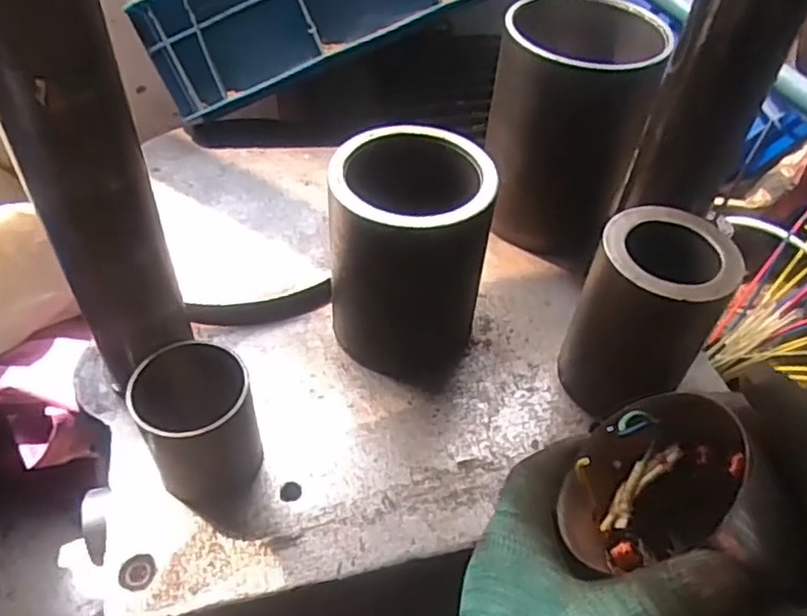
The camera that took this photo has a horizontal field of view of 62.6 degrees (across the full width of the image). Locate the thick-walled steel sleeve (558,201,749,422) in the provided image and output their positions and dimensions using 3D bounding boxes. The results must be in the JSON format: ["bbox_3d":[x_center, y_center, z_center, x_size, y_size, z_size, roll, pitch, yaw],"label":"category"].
[{"bbox_3d":[0.169,0.008,0.474,0.084,0.137,0.087,2,47,-2],"label":"thick-walled steel sleeve"}]

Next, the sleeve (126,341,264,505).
[{"bbox_3d":[-0.128,0.076,0.422,0.064,0.093,0.065,2,47,-2],"label":"sleeve"}]

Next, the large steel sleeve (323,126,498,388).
[{"bbox_3d":[0.003,-0.034,0.489,0.110,0.155,0.103,12,48,7],"label":"large steel sleeve"}]

